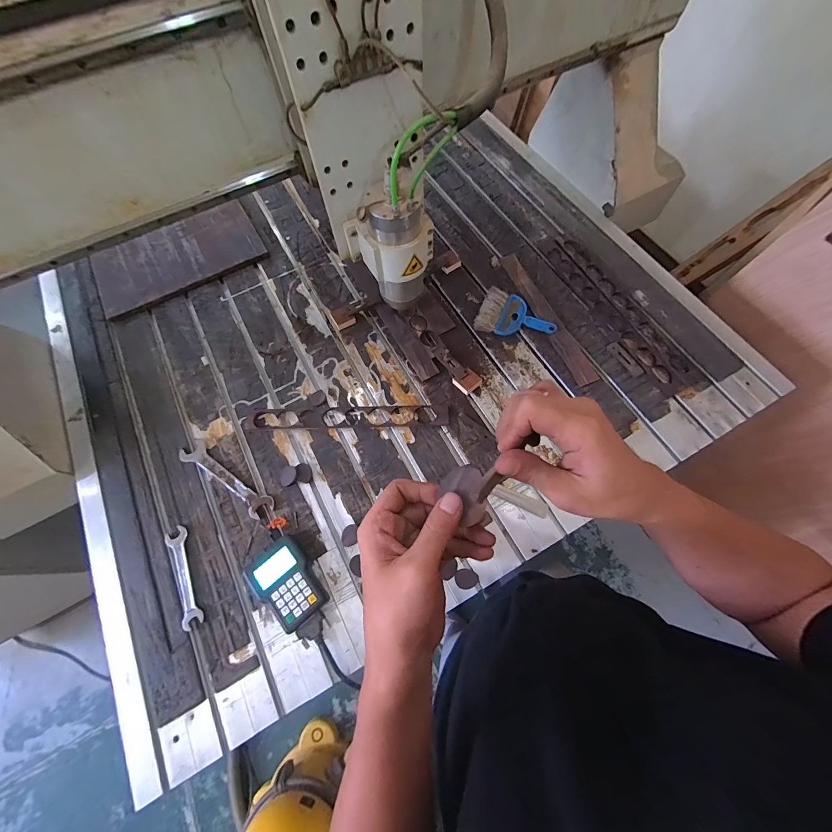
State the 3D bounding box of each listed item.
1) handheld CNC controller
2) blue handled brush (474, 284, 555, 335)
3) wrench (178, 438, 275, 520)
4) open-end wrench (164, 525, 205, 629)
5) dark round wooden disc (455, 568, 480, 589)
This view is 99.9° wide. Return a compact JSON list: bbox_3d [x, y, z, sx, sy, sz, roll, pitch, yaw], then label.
[{"bbox_3d":[-0.241,0.314,0.658,0.106,0.037,0.148,-38,73,-13],"label":"handheld CNC controller"},{"bbox_3d":[0.250,-0.243,0.871,0.185,0.023,0.130,23,71,9],"label":"blue handled brush"},{"bbox_3d":[-0.407,0.132,0.747,0.250,0.014,0.052,34,73,13],"label":"wrench"},{"bbox_3d":[-0.448,0.308,0.676,0.039,0.010,0.186,-25,71,-9],"label":"open-end wrench"},{"bbox_3d":[0.097,0.309,0.665,0.041,0.011,0.036,-24,66,-5],"label":"dark round wooden disc"}]

